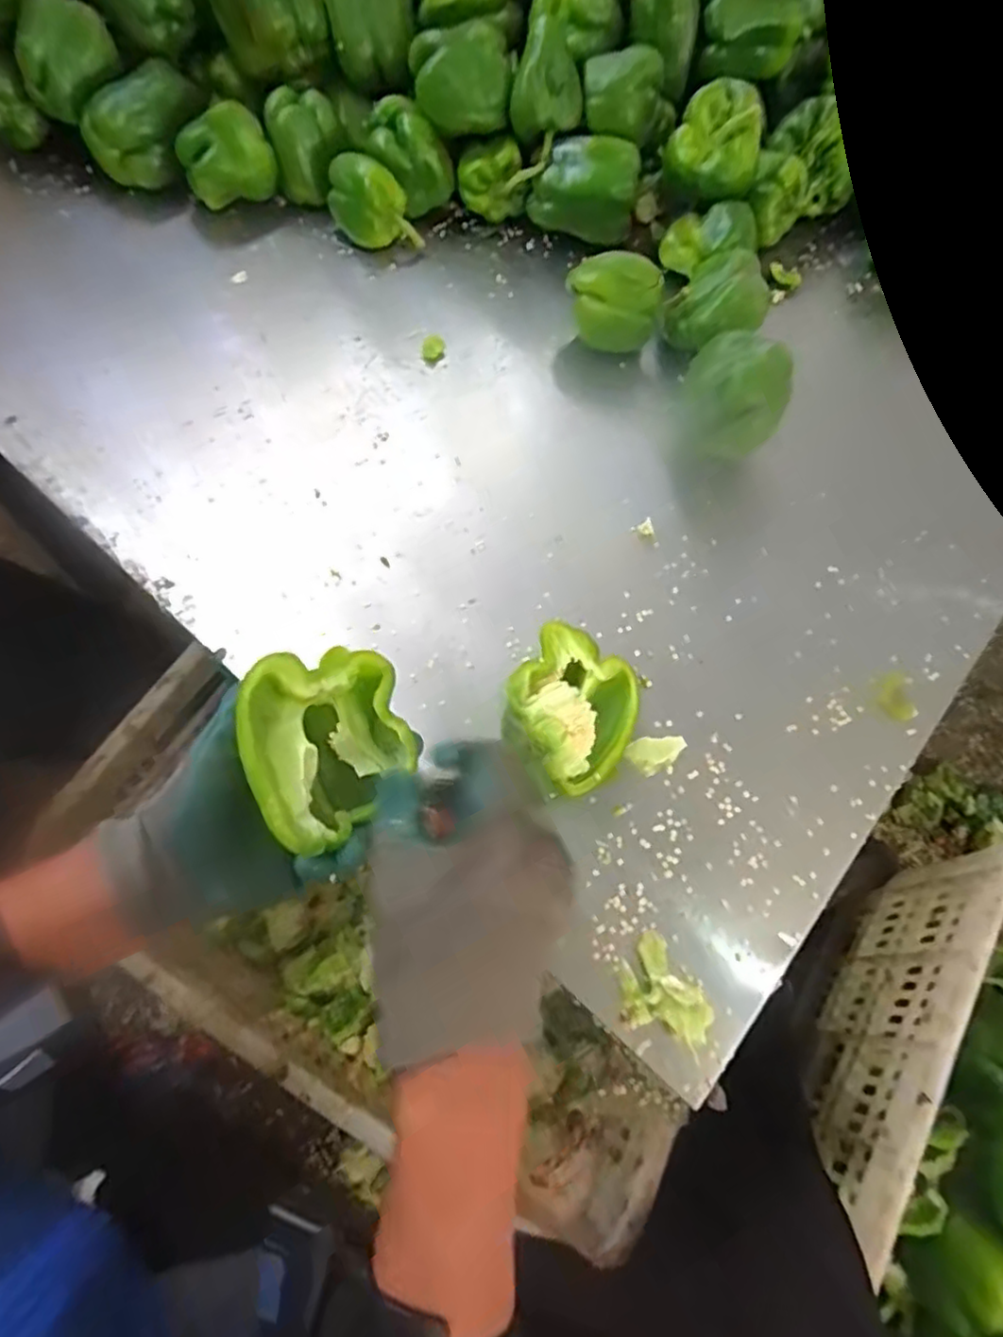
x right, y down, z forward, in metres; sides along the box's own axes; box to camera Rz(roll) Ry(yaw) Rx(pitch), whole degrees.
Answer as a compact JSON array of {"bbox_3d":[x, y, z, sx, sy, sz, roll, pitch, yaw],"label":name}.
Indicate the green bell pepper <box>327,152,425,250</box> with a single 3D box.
[{"bbox_3d":[-0.129,-0.473,0.685,0.093,0.065,0.058,3,64,-2],"label":"green bell pepper"}]

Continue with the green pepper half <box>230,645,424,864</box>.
[{"bbox_3d":[-0.098,0.047,0.391,0.098,0.050,0.110,-3,79,-44],"label":"green pepper half"}]

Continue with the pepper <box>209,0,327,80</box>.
[{"bbox_3d":[-0.238,-0.671,0.671,0.103,0.102,0.074,-20,67,-12],"label":"pepper"}]

